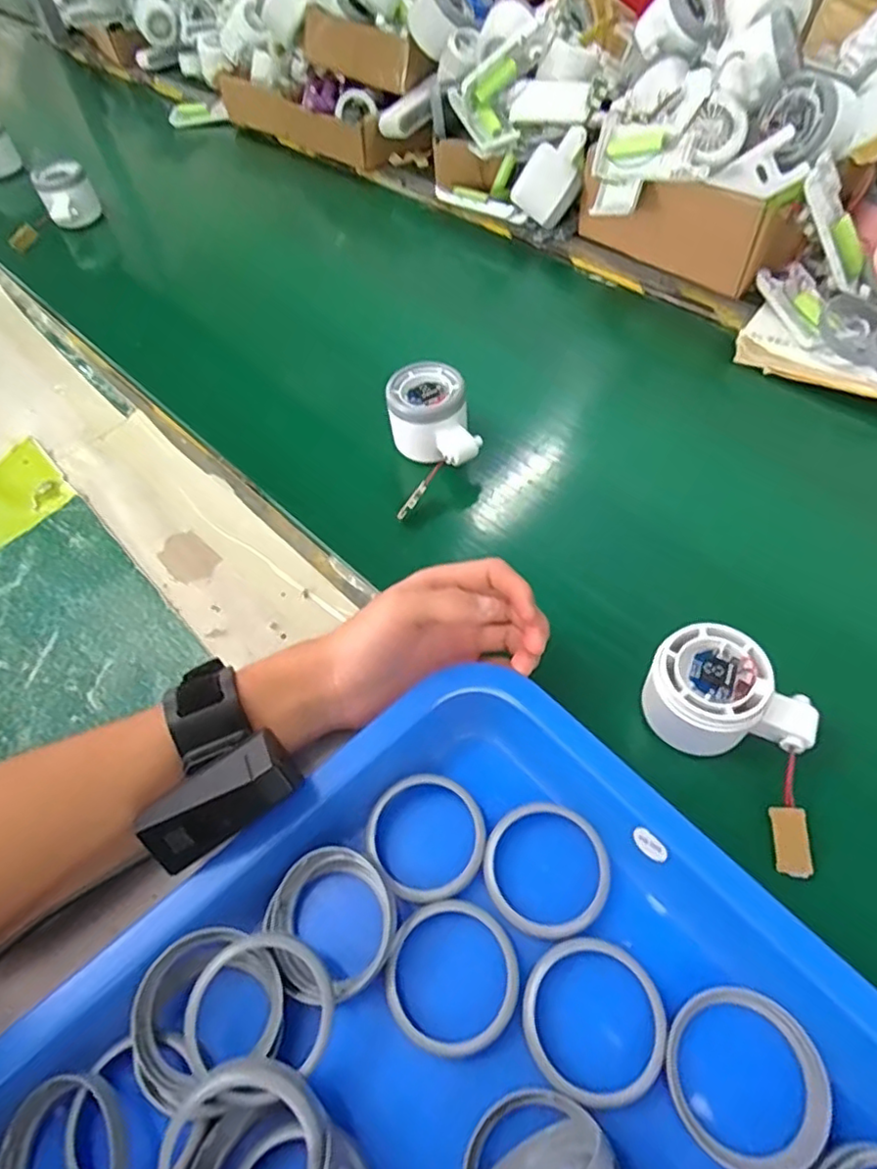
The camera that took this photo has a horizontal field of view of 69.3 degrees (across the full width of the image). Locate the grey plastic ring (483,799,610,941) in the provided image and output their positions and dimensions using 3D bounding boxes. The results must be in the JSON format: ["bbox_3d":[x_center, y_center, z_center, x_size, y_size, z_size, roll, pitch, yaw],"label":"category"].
[{"bbox_3d":[0.051,0.132,0.298,0.057,0.005,0.057,-2,57,4],"label":"grey plastic ring"}]

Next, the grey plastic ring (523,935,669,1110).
[{"bbox_3d":[0.065,0.182,0.266,0.057,0.008,0.058,-2,57,4],"label":"grey plastic ring"}]

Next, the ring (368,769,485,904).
[{"bbox_3d":[-0.006,0.120,0.306,0.055,0.012,0.057,-2,57,4],"label":"ring"}]

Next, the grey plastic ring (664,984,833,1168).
[{"bbox_3d":[0.121,0.195,0.251,0.059,0.013,0.058,-2,57,4],"label":"grey plastic ring"}]

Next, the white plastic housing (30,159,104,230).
[{"bbox_3d":[-0.419,-0.439,0.711,0.060,0.047,0.049,-27,57,-14],"label":"white plastic housing"}]

